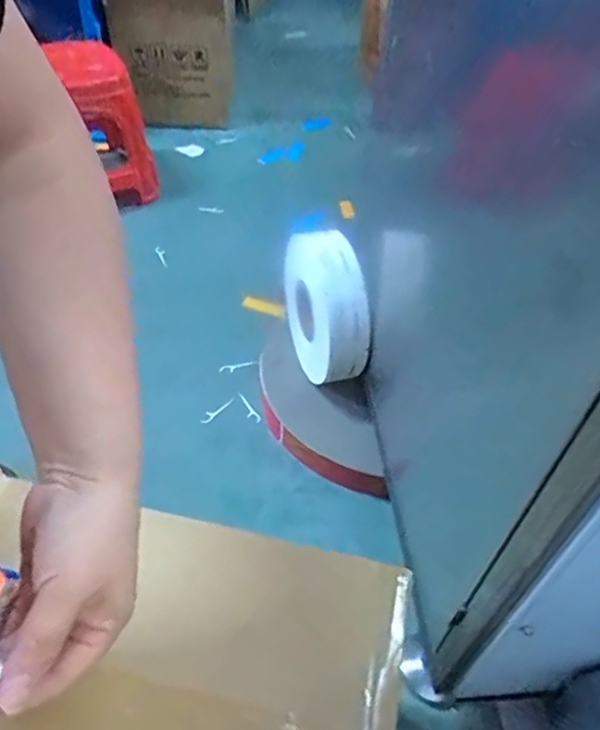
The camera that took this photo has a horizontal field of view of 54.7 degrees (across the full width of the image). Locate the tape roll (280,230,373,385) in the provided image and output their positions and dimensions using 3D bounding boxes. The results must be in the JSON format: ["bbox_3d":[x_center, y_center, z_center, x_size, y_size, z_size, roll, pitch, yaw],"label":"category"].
[{"bbox_3d":[0.038,-0.079,0.886,0.066,0.214,0.201,-13,48,-16],"label":"tape roll"}]

